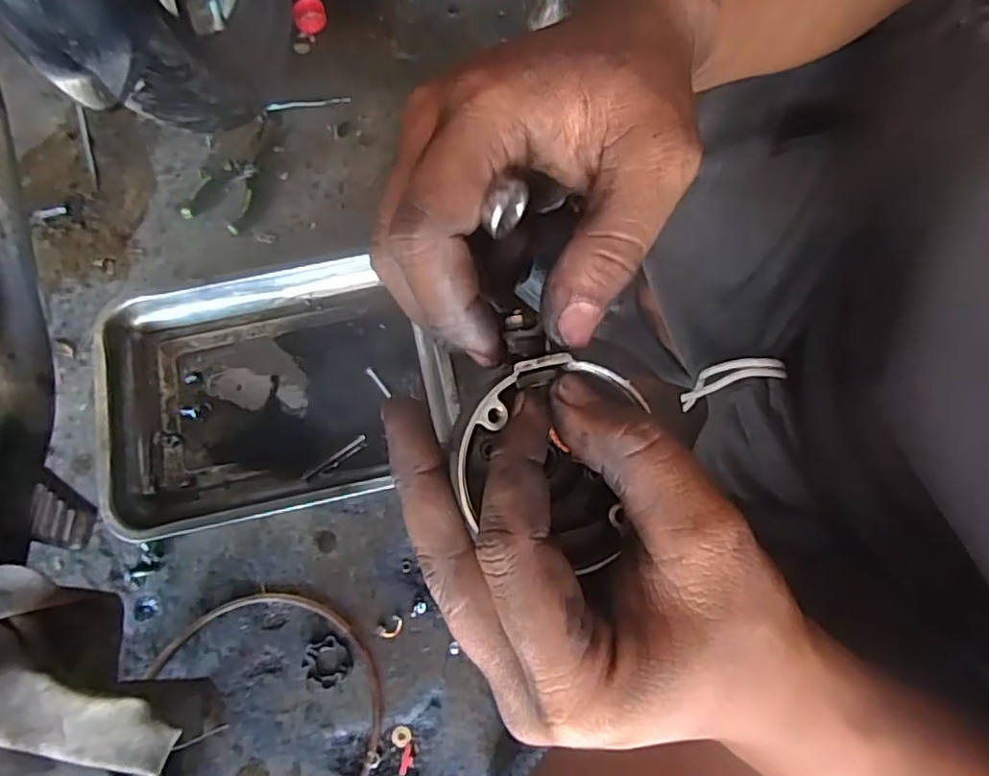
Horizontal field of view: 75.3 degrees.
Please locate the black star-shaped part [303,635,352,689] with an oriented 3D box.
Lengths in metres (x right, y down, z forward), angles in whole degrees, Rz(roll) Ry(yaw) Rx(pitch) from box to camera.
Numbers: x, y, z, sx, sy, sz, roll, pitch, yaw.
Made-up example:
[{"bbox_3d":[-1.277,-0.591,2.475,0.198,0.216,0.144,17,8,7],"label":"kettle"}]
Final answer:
[{"bbox_3d":[-0.153,0.251,0.586,0.041,0.004,0.041,-22,75,-8],"label":"black star-shaped part"}]

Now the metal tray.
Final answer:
[{"bbox_3d":[-0.219,0.000,0.652,0.338,0.039,0.250,-11,73,-5],"label":"metal tray"}]

